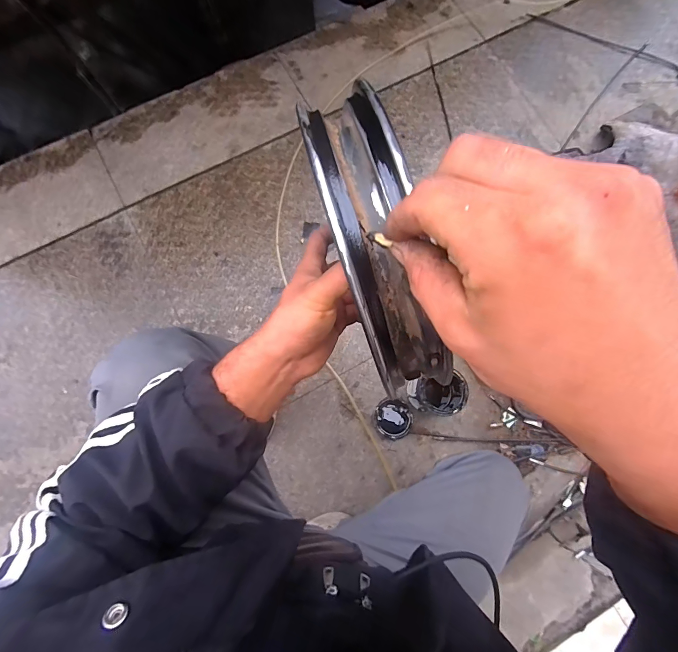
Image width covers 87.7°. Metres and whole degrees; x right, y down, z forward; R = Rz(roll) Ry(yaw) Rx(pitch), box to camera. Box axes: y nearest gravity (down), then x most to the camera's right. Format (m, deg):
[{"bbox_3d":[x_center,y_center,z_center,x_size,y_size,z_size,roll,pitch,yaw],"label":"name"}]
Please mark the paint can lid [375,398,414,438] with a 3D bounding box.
[{"bbox_3d":[0.137,0.234,0.893,0.094,0.011,0.090,0,80,-2],"label":"paint can lid"}]

